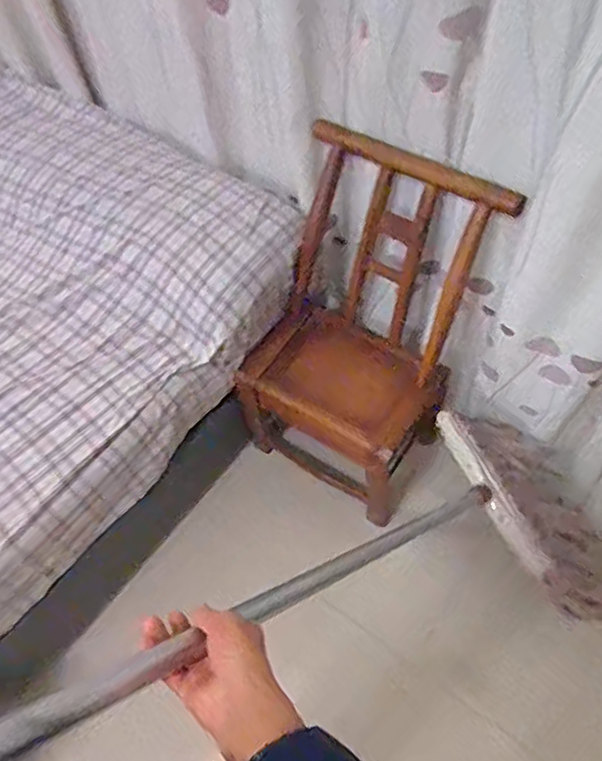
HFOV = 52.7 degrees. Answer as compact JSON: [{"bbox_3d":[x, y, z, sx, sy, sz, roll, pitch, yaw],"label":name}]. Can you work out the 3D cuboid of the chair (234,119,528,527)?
[{"bbox_3d":[0.128,-0.053,1.399,0.427,0.834,0.359,30,62,23],"label":"chair"}]

